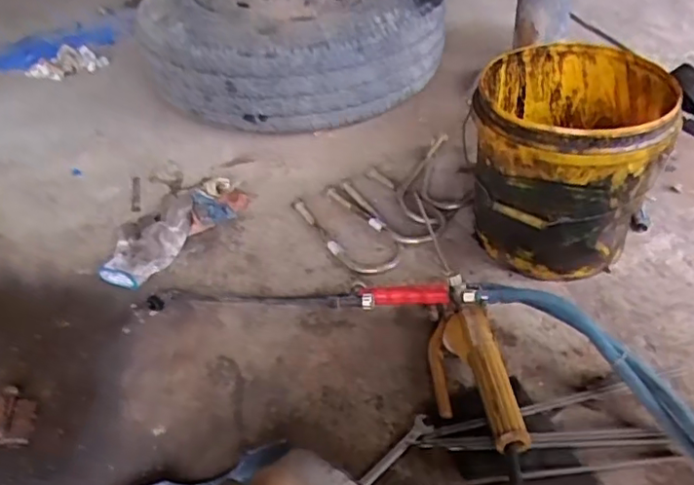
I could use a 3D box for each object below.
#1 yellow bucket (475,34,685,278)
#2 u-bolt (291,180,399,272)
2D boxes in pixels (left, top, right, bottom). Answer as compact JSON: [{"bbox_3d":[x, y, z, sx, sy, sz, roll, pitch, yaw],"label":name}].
[{"bbox_3d":[0.316,-0.114,0.892,0.241,0.272,0.251,10,43,16],"label":"yellow bucket"},{"bbox_3d":[0.007,-0.029,1.015,0.110,0.023,0.229,-22,44,-20],"label":"u-bolt"}]

